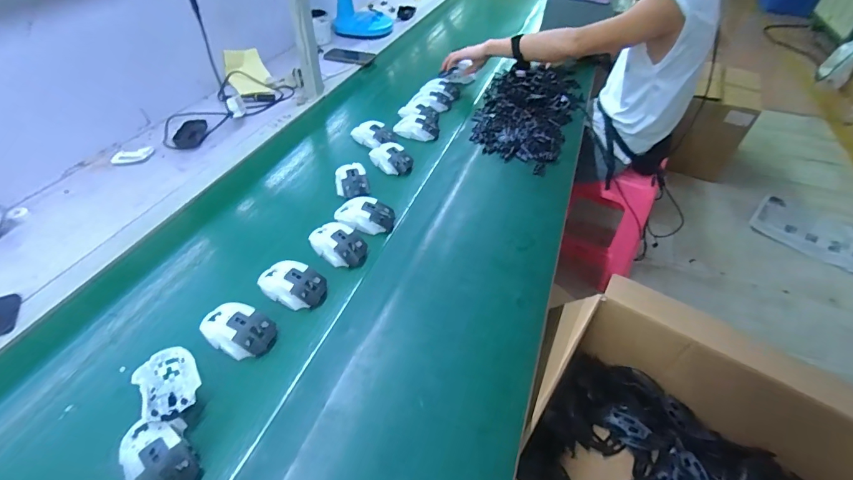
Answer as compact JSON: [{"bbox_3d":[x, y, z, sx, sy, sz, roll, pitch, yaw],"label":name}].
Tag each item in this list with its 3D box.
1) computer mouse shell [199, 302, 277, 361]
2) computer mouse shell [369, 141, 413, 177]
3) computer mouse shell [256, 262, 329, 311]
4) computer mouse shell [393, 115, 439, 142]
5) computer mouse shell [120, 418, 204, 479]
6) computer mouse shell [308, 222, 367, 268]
[{"bbox_3d":[-0.272,0.127,0.574,0.113,0.036,0.072,20,49,13],"label":"computer mouse shell"},{"bbox_3d":[-0.079,-0.184,0.885,0.072,0.037,0.105,-29,56,-28],"label":"computer mouse shell"},{"bbox_3d":[-0.214,0.068,0.632,0.114,0.037,0.071,21,49,14],"label":"computer mouse shell"},{"bbox_3d":[-0.023,-0.278,0.982,0.105,0.034,0.063,14,48,8],"label":"computer mouse shell"},{"bbox_3d":[-0.306,0.250,0.456,0.064,0.038,0.105,-31,57,-28],"label":"computer mouse shell"},{"bbox_3d":[-0.152,0.005,0.696,0.070,0.030,0.108,-32,57,-29],"label":"computer mouse shell"}]

